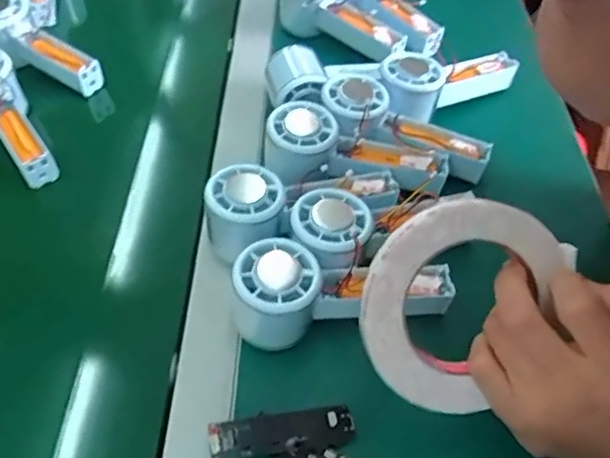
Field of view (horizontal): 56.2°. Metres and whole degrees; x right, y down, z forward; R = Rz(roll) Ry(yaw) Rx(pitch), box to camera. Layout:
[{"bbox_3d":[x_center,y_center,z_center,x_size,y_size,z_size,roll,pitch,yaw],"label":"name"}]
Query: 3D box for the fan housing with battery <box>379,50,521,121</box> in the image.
[{"bbox_3d":[0.135,-0.143,0.528,0.151,0.042,0.049,-21,54,-16],"label":"fan housing with battery"}]

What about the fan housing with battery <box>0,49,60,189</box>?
[{"bbox_3d":[-0.274,-0.102,0.530,0.056,0.048,0.159,-31,74,-23],"label":"fan housing with battery"}]

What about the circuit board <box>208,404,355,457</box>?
[{"bbox_3d":[-0.014,0.124,0.354,0.089,0.007,0.026,-2,50,-18],"label":"circuit board"}]

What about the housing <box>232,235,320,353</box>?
[{"bbox_3d":[-0.019,0.047,0.390,0.055,0.064,0.053,0,51,0],"label":"housing"}]

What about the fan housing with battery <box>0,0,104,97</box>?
[{"bbox_3d":[-0.275,-0.194,0.594,0.150,0.045,0.058,36,57,1],"label":"fan housing with battery"}]

